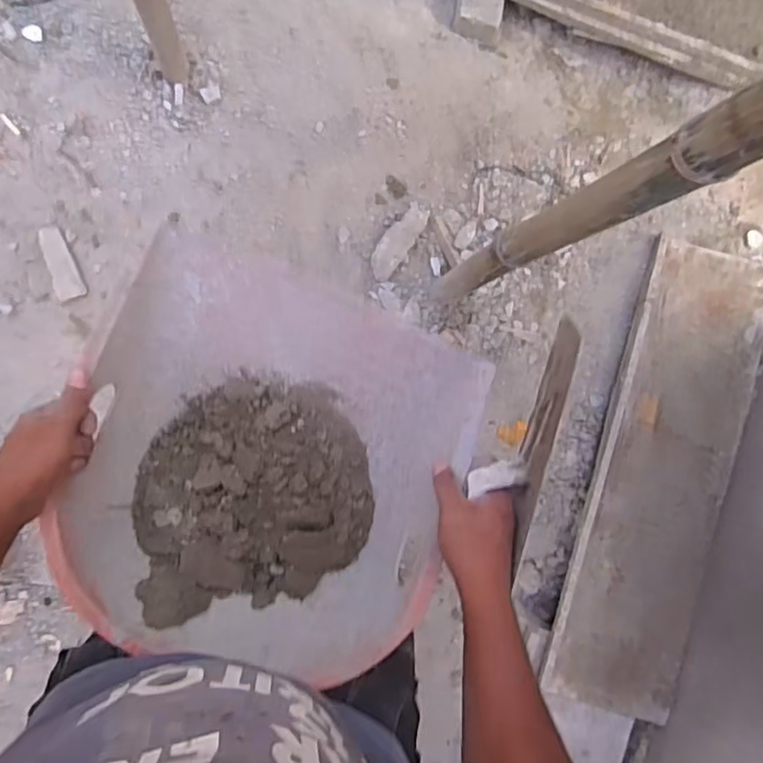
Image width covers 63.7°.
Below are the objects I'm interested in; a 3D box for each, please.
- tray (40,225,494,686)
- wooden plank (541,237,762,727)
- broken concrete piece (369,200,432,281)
[{"bbox_3d":[-0.119,0.098,0.646,0.363,0.151,0.404,18,88,-9],"label":"tray"},{"bbox_3d":[0.642,0.213,1.412,0.295,0.057,1.059,16,87,0],"label":"wooden plank"},{"bbox_3d":[0.038,-0.322,1.394,0.070,0.042,0.204,33,86,-9],"label":"broken concrete piece"}]

